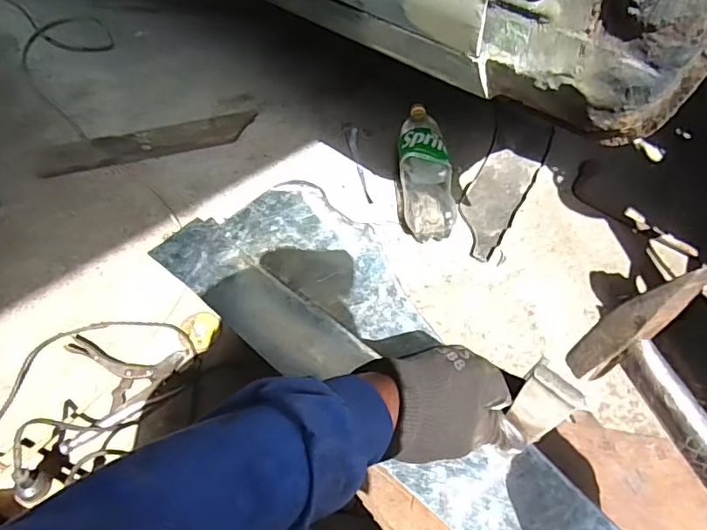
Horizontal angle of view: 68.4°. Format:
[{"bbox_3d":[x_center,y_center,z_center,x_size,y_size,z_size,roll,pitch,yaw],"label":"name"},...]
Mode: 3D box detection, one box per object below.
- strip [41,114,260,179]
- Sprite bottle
[{"bbox_3d":[-0.415,-0.254,1.081,0.426,0.008,0.082,-16,60,-17],"label":"strip"},{"bbox_3d":[0.139,-0.194,1.014,0.100,0.081,0.338,1,56,-1],"label":"Sprite bottle"}]

